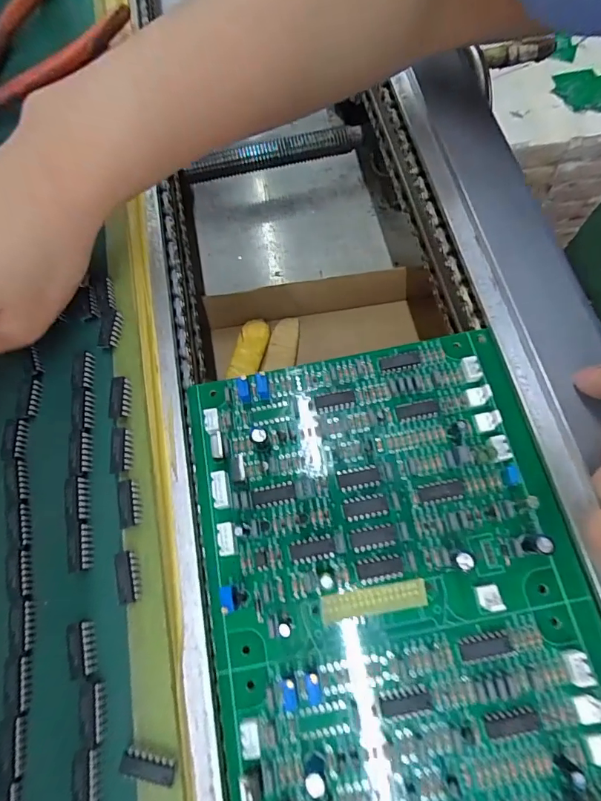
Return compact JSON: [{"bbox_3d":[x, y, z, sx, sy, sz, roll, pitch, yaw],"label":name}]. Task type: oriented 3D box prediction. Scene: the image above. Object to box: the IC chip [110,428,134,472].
[{"bbox_3d":[-0.075,0.021,0.188,0.009,0.004,0.019,-5,69,1],"label":"IC chip"}]

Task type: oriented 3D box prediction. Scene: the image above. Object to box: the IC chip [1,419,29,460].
[{"bbox_3d":[-0.128,0.017,0.198,0.009,0.005,0.019,-7,69,0],"label":"IC chip"}]

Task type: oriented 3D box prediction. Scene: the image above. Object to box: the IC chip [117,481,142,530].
[{"bbox_3d":[-0.069,0.041,0.179,0.008,0.006,0.019,-11,71,-3],"label":"IC chip"}]

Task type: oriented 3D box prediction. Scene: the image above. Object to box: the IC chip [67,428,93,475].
[{"bbox_3d":[-0.094,0.022,0.188,0.010,0.004,0.020,-7,69,0],"label":"IC chip"}]

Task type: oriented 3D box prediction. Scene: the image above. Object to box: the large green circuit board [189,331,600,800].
[{"bbox_3d":[0.043,0.090,0.171,0.148,0.016,0.240,-12,69,-2],"label":"large green circuit board"}]

